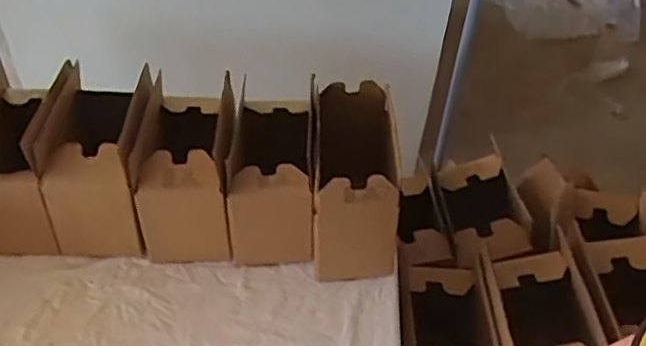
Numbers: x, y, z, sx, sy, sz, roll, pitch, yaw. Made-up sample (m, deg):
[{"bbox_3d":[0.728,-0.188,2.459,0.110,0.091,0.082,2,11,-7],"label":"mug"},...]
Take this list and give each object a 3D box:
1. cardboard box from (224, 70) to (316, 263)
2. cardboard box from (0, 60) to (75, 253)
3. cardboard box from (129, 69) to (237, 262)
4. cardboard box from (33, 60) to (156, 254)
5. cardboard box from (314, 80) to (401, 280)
[{"bbox_3d":[-0.070,0.013,0.875,0.107,0.150,0.185,1,41,-4],"label":"cardboard box"},{"bbox_3d":[-0.405,-0.022,0.853,0.119,0.190,0.207,0,41,-5],"label":"cardboard box"},{"bbox_3d":[-0.186,-0.001,0.864,0.117,0.172,0.198,0,41,-5],"label":"cardboard box"},{"bbox_3d":[-0.298,-0.022,0.862,0.123,0.193,0.220,1,42,-4],"label":"cardboard box"},{"bbox_3d":[0.045,0.016,0.847,0.119,0.187,0.206,3,41,-2],"label":"cardboard box"}]

